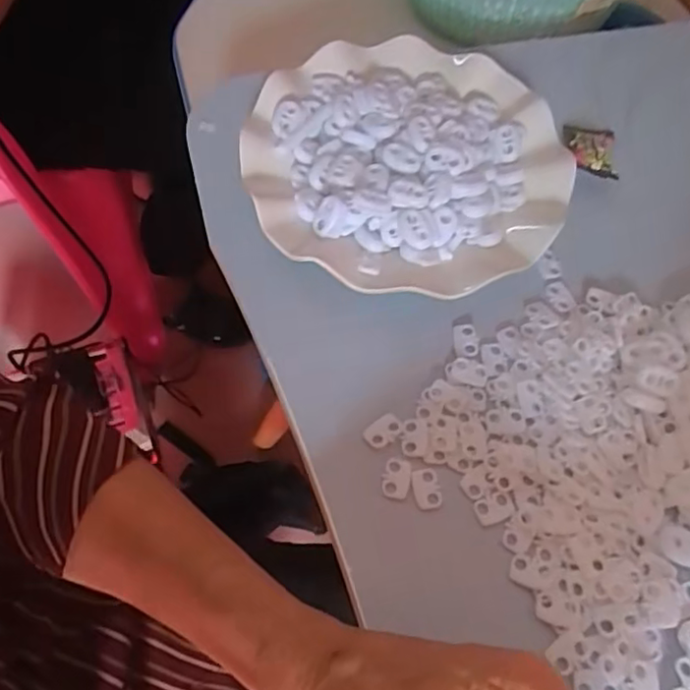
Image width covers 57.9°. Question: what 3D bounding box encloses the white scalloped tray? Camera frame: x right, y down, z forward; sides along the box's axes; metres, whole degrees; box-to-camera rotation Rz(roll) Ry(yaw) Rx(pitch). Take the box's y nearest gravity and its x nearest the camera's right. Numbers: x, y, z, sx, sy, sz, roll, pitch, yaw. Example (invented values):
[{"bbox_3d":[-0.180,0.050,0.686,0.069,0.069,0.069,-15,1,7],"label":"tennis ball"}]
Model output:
[{"bbox_3d":[0.034,-0.101,0.352,0.177,0.035,0.175,22,62,9],"label":"white scalloped tray"}]

